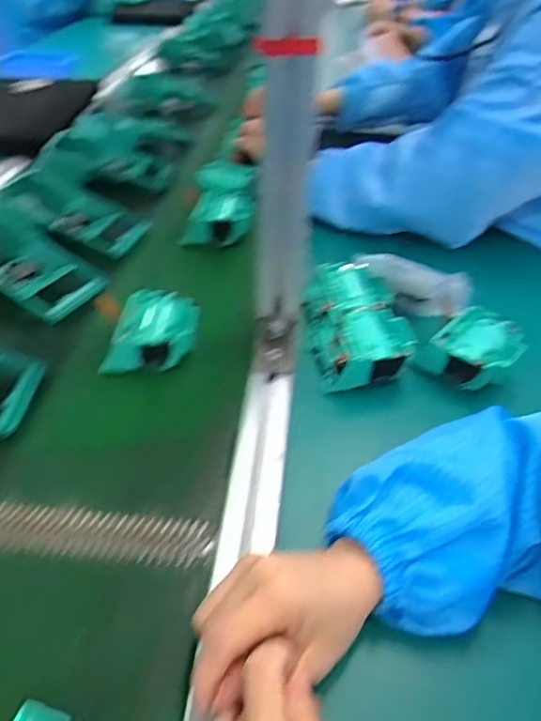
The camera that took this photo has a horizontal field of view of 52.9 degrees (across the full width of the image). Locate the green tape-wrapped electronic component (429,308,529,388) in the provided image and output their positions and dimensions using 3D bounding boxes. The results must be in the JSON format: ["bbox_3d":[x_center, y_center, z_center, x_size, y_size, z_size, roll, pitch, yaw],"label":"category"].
[{"bbox_3d":[0.188,-0.012,0.495,0.069,0.028,0.082,33,51,31],"label":"green tape-wrapped electronic component"}]

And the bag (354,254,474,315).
[{"bbox_3d":[0.155,-0.077,0.571,0.127,0.036,0.056,15,40,-16],"label":"bag"}]

